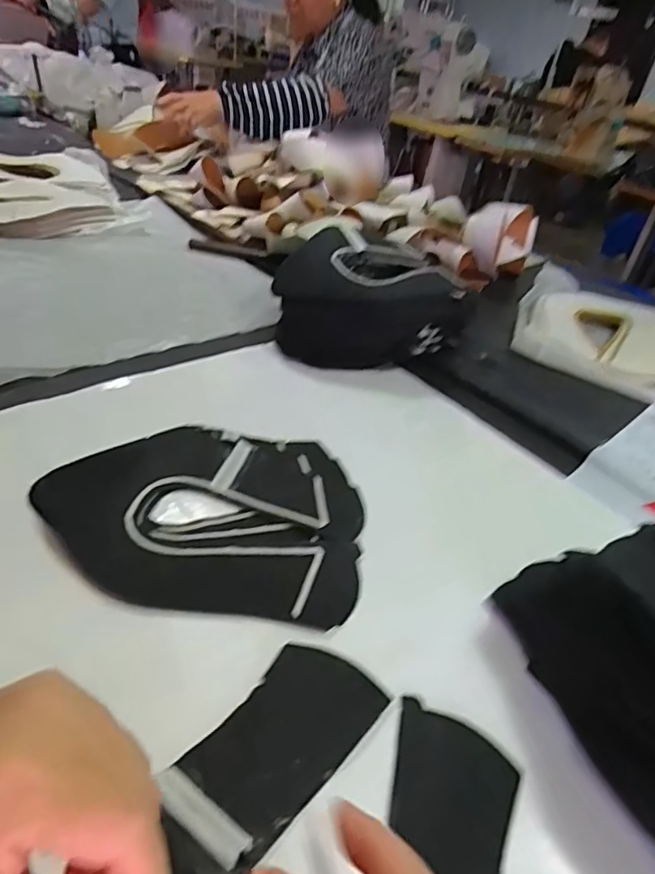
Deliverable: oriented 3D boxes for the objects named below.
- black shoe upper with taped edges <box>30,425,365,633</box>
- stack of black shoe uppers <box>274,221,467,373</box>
[{"bbox_3d":[-0.097,0.054,0.439,0.245,0.013,0.186,8,37,-2],"label":"black shoe upper with taped edges"},{"bbox_3d":[0.058,-0.168,0.686,0.245,0.108,0.147,1,38,-10],"label":"stack of black shoe uppers"}]

